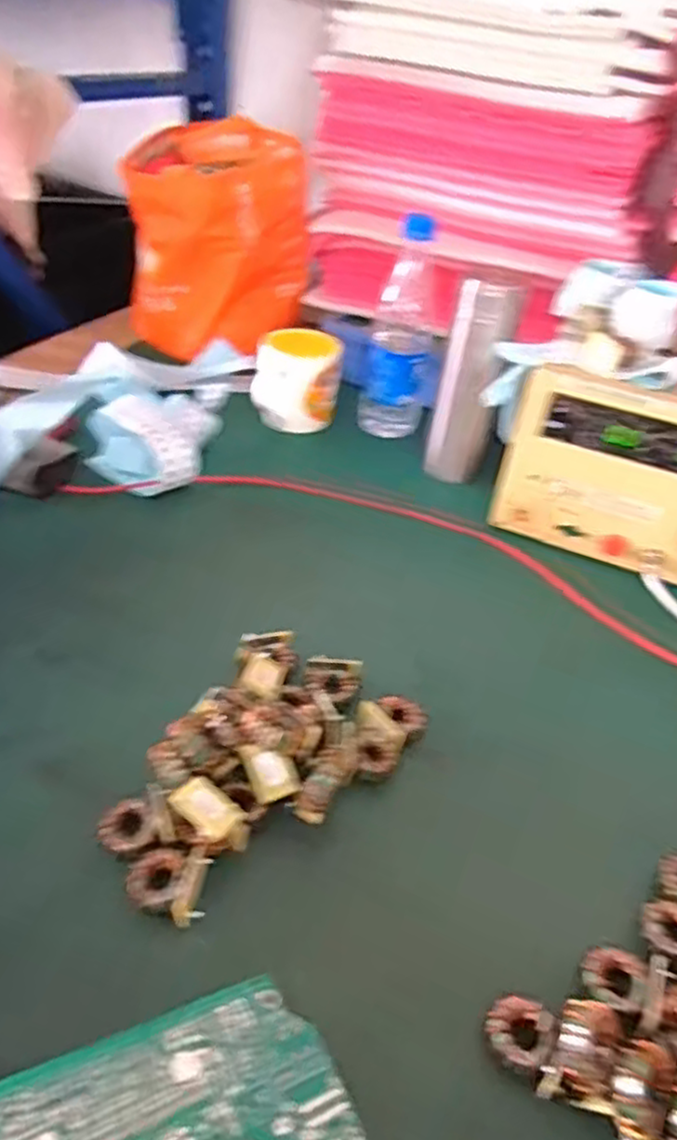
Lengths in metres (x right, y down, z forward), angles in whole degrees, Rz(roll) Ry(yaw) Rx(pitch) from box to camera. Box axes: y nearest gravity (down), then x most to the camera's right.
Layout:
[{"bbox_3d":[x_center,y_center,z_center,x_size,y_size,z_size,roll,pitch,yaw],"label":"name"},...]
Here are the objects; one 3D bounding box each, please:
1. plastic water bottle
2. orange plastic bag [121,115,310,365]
[{"bbox_3d":[0.067,-0.247,0.771,0.066,0.234,0.057,9,39,1],"label":"plastic water bottle"},{"bbox_3d":[-0.152,-0.400,0.914,0.226,0.252,0.179,-25,51,-27],"label":"orange plastic bag"}]

